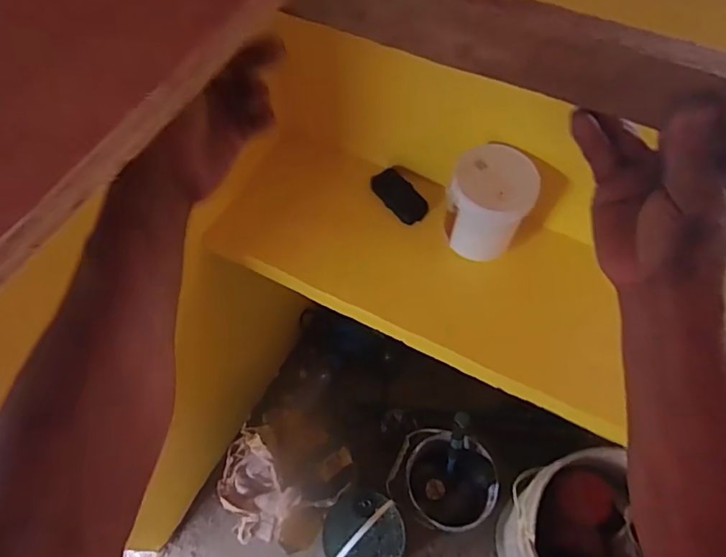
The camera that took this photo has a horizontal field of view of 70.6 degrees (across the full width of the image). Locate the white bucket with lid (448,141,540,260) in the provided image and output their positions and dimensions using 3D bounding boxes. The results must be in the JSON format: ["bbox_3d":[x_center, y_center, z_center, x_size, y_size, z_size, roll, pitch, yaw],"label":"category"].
[{"bbox_3d":[0.182,-0.107,0.746,0.113,0.115,0.116,0,61,1],"label":"white bucket with lid"}]

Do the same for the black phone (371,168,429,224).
[{"bbox_3d":[0.061,-0.137,0.859,0.053,0.005,0.105,-41,77,1],"label":"black phone"}]

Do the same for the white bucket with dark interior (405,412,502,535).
[{"bbox_3d":[0.203,0.479,1.215,0.190,0.199,0.208,-13,61,-7],"label":"white bucket with dark interior"}]

